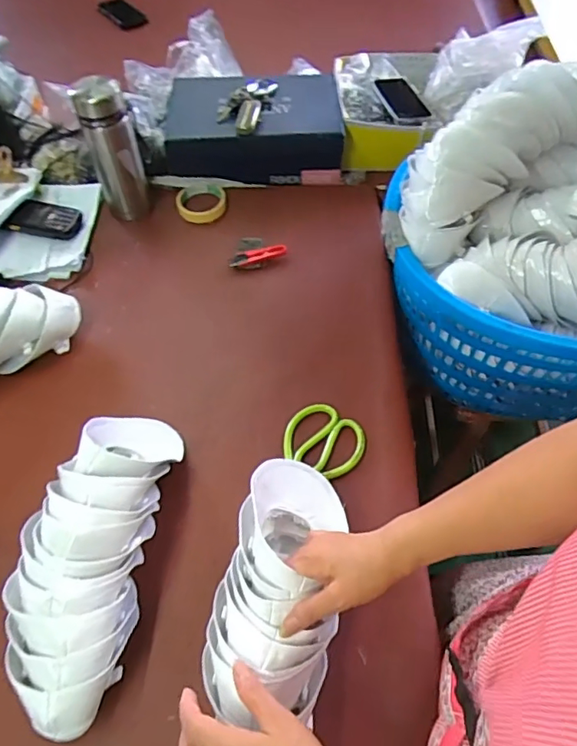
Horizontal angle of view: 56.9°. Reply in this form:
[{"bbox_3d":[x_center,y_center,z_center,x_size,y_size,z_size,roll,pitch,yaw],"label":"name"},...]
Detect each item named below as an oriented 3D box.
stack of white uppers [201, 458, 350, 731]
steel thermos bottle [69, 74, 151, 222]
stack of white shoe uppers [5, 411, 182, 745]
[{"bbox_3d":[-0.006,0.214,0.549,0.120,0.082,0.262,10,51,7],"label":"stack of white uppers"},{"bbox_3d":[-0.296,-0.380,0.902,0.081,0.204,0.082,-7,55,-5],"label":"steel thermos bottle"},{"bbox_3d":[-0.215,0.179,0.583,0.118,0.106,0.343,6,55,5],"label":"stack of white shoe uppers"}]

